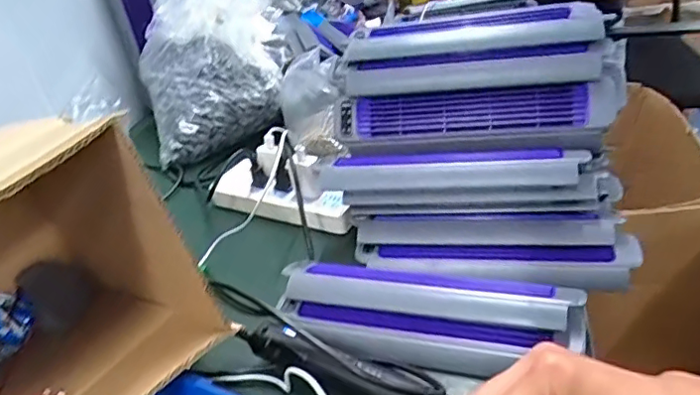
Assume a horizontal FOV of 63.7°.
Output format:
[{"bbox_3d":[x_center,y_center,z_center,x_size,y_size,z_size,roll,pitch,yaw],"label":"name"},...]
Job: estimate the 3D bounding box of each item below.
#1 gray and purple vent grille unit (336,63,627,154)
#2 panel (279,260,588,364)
[{"bbox_3d":[0.140,-0.093,0.635,0.302,0.076,0.050,-2,2,13],"label":"gray and purple vent grille unit"},{"bbox_3d":[0.072,0.105,0.558,0.292,0.043,0.104,4,38,18],"label":"panel"}]

